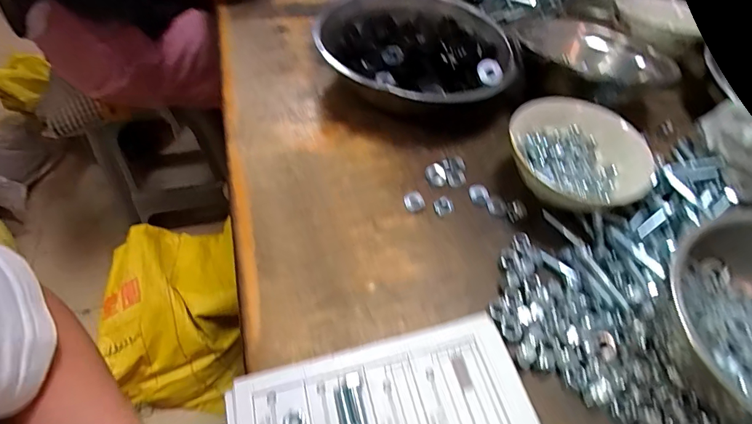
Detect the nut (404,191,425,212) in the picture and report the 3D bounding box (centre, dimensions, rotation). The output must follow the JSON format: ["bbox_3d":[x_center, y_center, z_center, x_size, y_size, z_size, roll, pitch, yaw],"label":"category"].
[{"bbox_3d":[0.042,-0.010,0.463,0.021,0.007,0.022,2,52,-3],"label":"nut"}]

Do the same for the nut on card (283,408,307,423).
[{"bbox_3d":[-0.060,0.158,0.316,0.018,0.004,0.017,-16,55,-16],"label":"nut on card"}]

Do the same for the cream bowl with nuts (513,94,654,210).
[{"bbox_3d":[0.219,-0.060,0.465,0.148,0.052,0.131,13,51,5],"label":"cream bowl with nuts"}]

